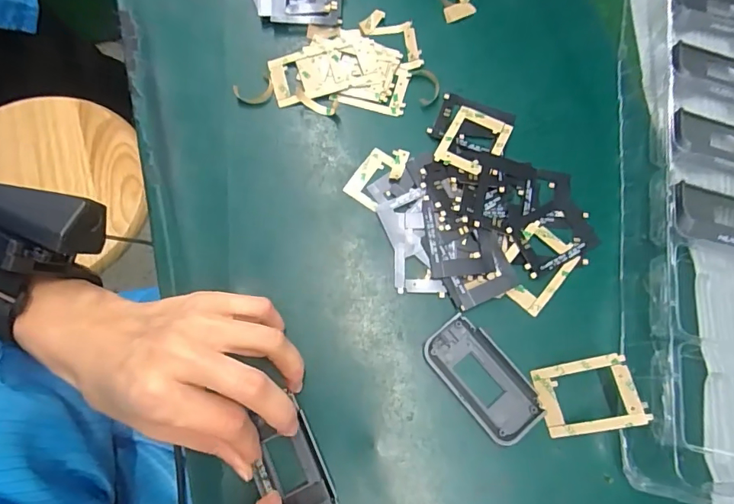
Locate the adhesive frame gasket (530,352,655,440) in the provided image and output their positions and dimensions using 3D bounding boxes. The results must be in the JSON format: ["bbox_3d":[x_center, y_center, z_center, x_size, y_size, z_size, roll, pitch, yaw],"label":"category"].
[{"bbox_3d":[0.127,0.083,0.271,0.053,0.004,0.040,-20,71,23],"label":"adhesive frame gasket"}]

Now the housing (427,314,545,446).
[{"bbox_3d":[0.070,0.077,0.284,0.040,0.005,0.077,-40,78,-10],"label":"housing"}]

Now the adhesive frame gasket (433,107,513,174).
[{"bbox_3d":[0.074,-0.076,0.324,0.039,0.004,0.052,26,67,9],"label":"adhesive frame gasket"}]

